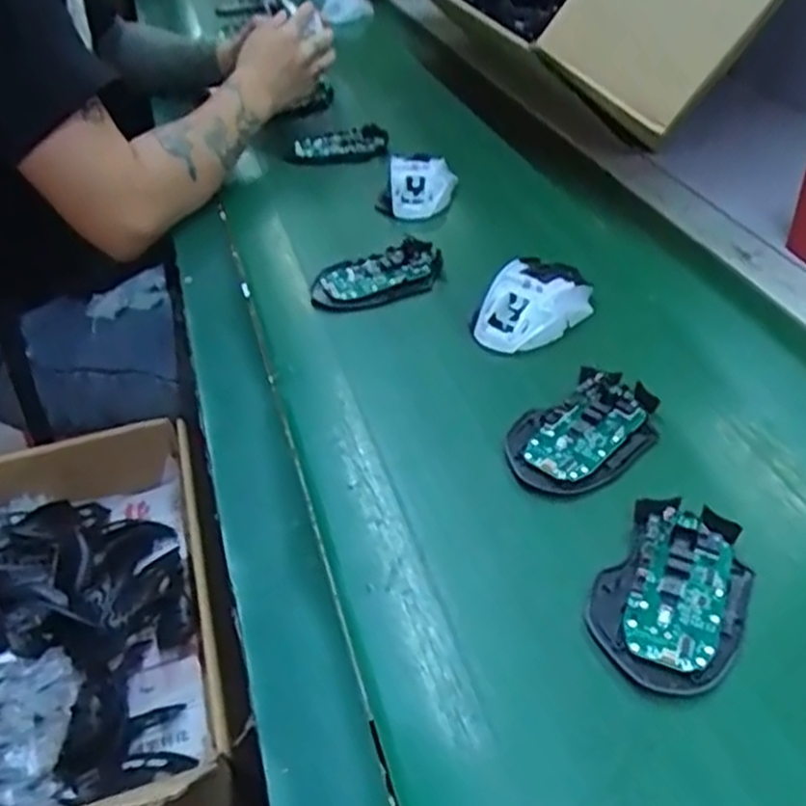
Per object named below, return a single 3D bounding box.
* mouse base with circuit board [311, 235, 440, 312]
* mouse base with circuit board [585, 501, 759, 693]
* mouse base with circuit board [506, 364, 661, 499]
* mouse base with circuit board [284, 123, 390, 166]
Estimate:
[{"bbox_3d":[-0.020,-0.108,0.652,0.114,0.020,0.065,-16,42,-16],"label":"mouse base with circuit board"},{"bbox_3d":[0.144,0.098,0.403,0.071,0.017,0.112,23,46,27],"label":"mouse base with circuit board"},{"bbox_3d":[0.118,0.015,0.497,0.112,0.018,0.071,-29,47,-28],"label":"mouse base with circuit board"},{"bbox_3d":[-0.070,-0.283,0.862,0.121,0.031,0.065,-17,42,-16],"label":"mouse base with circuit board"}]

